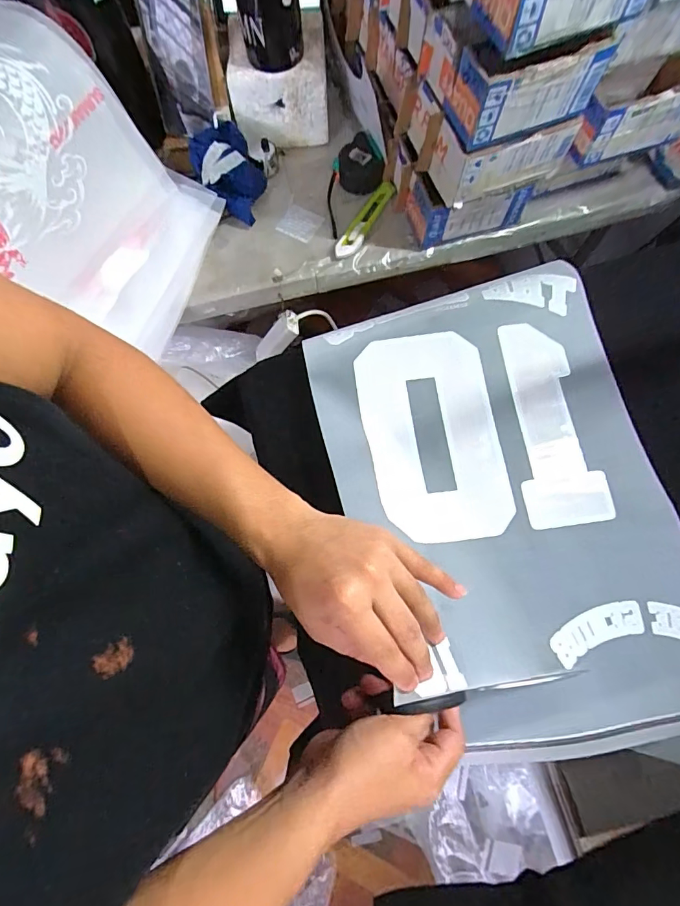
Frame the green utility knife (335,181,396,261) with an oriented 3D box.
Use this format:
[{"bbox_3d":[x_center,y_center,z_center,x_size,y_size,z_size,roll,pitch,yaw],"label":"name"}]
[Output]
[{"bbox_3d":[0.039,-0.354,0.661,0.032,0.020,0.151,28,77,8],"label":"green utility knife"}]

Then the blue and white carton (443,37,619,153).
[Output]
[{"bbox_3d":[0.198,-0.413,0.475,0.149,0.078,0.088,-18,75,-4],"label":"blue and white carton"}]

